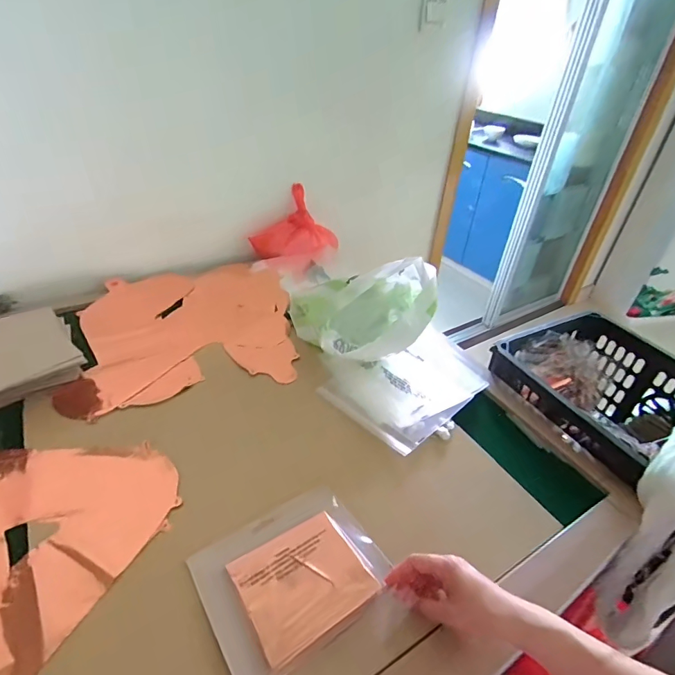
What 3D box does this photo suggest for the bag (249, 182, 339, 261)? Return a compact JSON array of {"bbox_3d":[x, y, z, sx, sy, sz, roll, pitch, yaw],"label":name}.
[{"bbox_3d":[-0.100,-0.294,1.097,0.136,0.160,0.220,30,44,29],"label":"bag"}]

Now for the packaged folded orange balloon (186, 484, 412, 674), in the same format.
[{"bbox_3d":[-0.046,0.277,0.480,0.192,0.009,0.188,-22,41,-27],"label":"packaged folded orange balloon"}]

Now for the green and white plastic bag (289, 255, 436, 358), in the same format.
[{"bbox_3d":[0.058,-0.061,0.812,0.239,0.156,0.205,-17,43,-27],"label":"green and white plastic bag"}]

